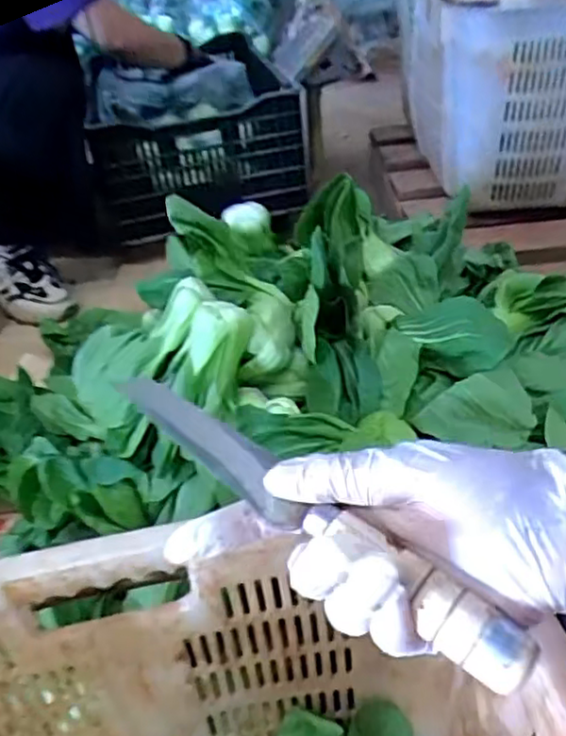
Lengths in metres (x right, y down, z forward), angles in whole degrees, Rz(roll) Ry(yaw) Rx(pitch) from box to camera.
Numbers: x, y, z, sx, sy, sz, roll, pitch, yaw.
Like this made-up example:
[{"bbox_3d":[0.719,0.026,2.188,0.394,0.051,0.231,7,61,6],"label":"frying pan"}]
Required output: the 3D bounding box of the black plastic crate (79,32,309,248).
[{"bbox_3d":[-0.198,-0.496,1.332,0.367,0.248,0.549,-12,39,-9],"label":"black plastic crate"}]

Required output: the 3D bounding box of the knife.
[{"bbox_3d":[0.009,0.056,0.265,0.191,0.019,0.023,30,50,25],"label":"knife"}]

